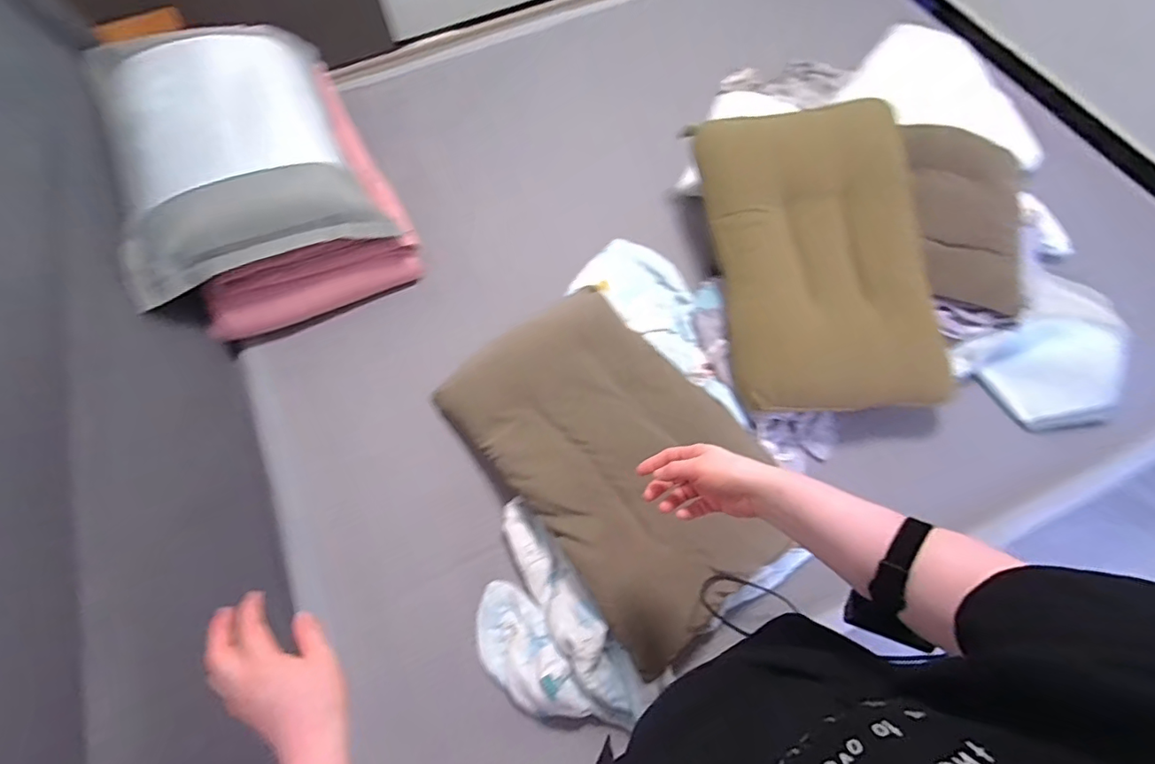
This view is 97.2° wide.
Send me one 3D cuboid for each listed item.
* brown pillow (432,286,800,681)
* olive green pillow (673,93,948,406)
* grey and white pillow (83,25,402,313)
[{"bbox_3d":[0.075,0.113,0.921,0.411,0.093,0.625,-37,71,-14],"label":"brown pillow"},{"bbox_3d":[0.503,-0.262,1.045,0.407,0.086,0.646,-12,91,7],"label":"olive green pillow"},{"bbox_3d":[-0.741,-0.520,1.086,0.461,0.146,0.662,-25,68,-10],"label":"grey and white pillow"}]

